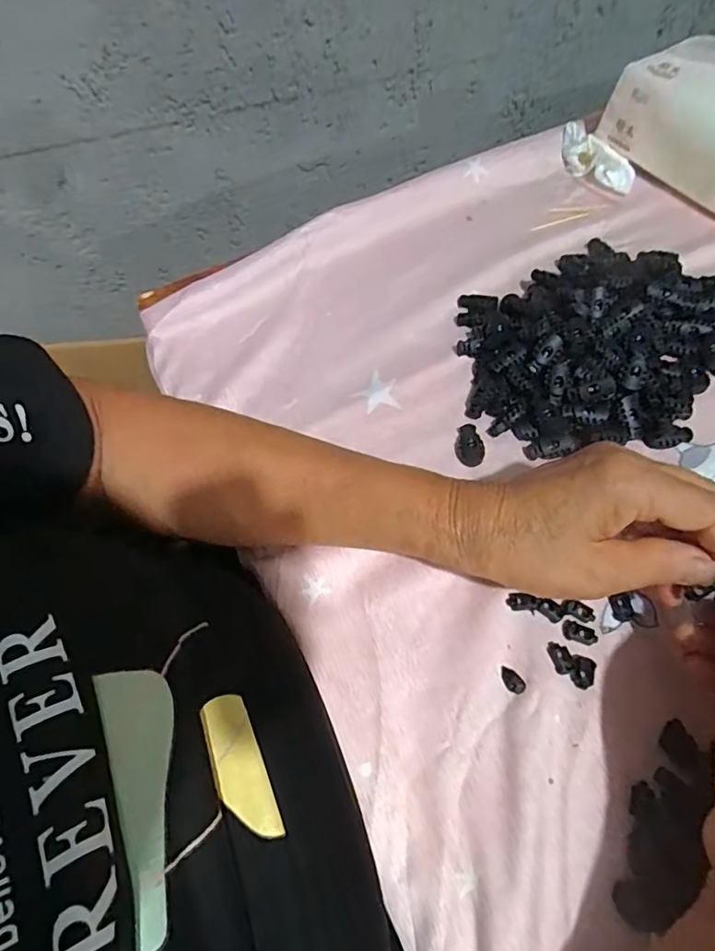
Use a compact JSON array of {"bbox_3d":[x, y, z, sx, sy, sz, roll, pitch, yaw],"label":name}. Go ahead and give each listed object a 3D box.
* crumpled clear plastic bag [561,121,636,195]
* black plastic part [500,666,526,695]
[{"bbox_3d":[0.219,-0.292,0.503,0.038,0.021,0.087,-32,64,-14],"label":"crumpled clear plastic bag"},{"bbox_3d":[0.082,0.108,0.289,0.009,0.004,0.015,-28,63,-13],"label":"black plastic part"}]

